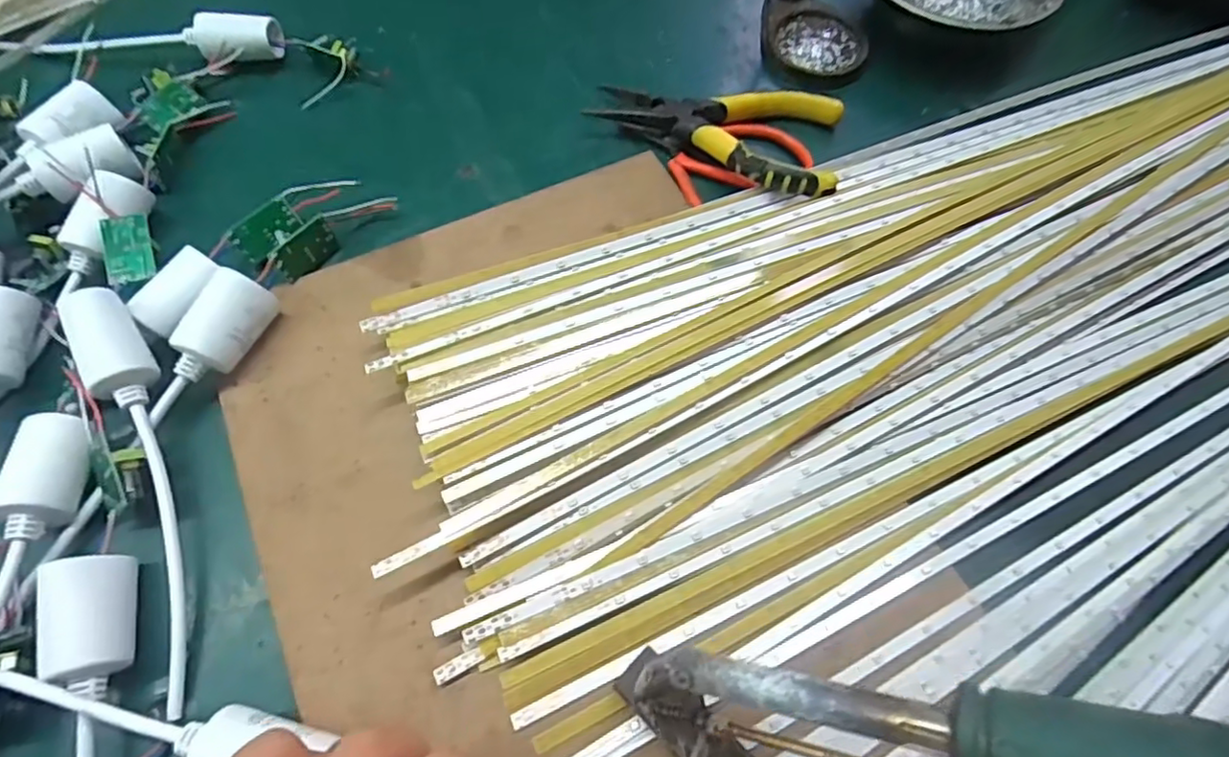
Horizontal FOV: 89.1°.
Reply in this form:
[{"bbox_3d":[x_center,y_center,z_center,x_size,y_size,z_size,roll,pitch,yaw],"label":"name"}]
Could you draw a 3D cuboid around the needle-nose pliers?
[{"bbox_3d":[0.060,-0.152,0.369,0.143,0.023,0.083,15,66,5],"label":"needle-nose pliers"}]

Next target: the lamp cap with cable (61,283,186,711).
[{"bbox_3d":[-0.197,0.043,0.258,0.023,0.036,0.176,-23,68,-12],"label":"lamp cap with cable"}]

